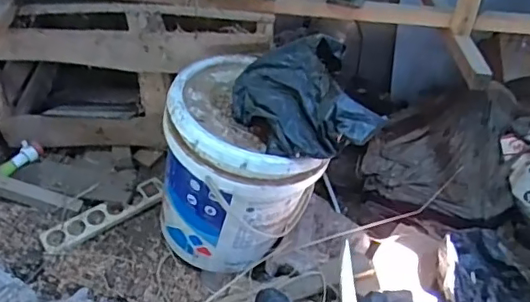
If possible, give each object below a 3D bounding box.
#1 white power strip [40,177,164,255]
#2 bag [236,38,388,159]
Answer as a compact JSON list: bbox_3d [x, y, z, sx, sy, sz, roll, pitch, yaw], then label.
[{"bbox_3d":[-0.337,0.135,1.188,0.270,0.017,0.059,-29,69,-24],"label":"white power strip"},{"bbox_3d":[0.068,-0.088,0.918,0.234,0.127,0.167,3,36,-4],"label":"bag"}]

